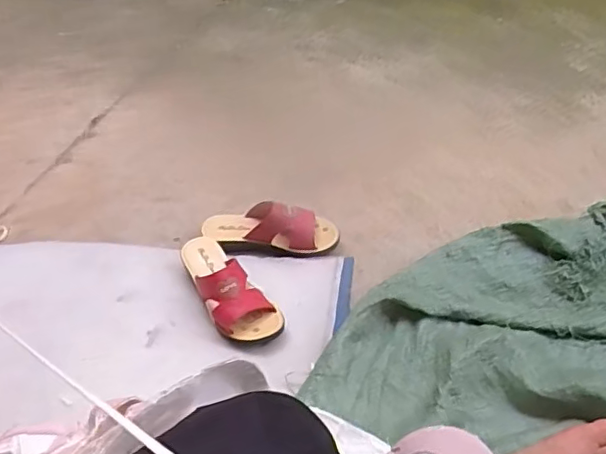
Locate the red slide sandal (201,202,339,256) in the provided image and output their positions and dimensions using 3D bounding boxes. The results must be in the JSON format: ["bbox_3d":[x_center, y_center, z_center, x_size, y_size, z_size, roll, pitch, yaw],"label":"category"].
[{"bbox_3d":[-0.058,-0.001,1.005,0.230,0.072,0.086,-2,48,5],"label":"red slide sandal"}]

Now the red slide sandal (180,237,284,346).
[{"bbox_3d":[-0.124,0.087,0.911,0.084,0.073,0.227,-31,52,-19],"label":"red slide sandal"}]

